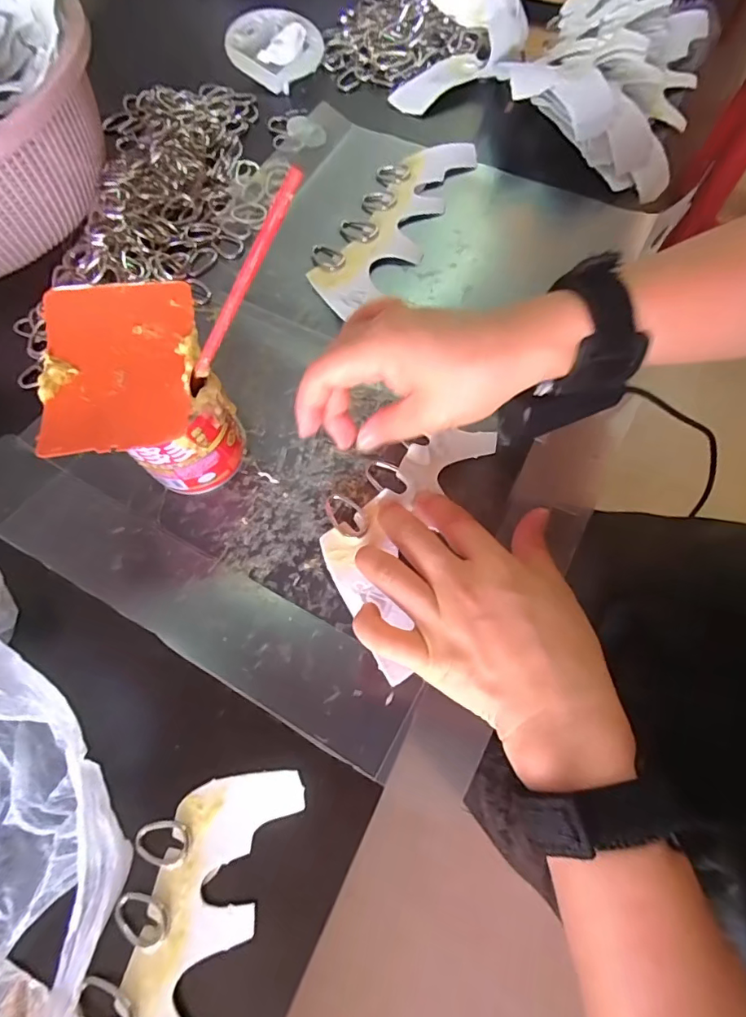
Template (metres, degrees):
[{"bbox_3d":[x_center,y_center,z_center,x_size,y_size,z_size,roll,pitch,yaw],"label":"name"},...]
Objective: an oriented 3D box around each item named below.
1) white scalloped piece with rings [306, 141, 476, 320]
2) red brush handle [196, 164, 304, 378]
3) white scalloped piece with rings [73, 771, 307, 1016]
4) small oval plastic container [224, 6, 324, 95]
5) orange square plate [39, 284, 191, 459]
[{"bbox_3d":[0.012,-0.225,0.398,0.069,0.009,0.190,28,73,13],"label":"white scalloped piece with rings"},{"bbox_3d":[-0.061,-0.102,0.235,0.005,0.115,0.005,-3,62,-42],"label":"red brush handle"},{"bbox_3d":[-0.096,0.226,0.227,0.080,0.007,0.205,10,70,7],"label":"white scalloped piece with rings"},{"bbox_3d":[-0.093,-0.426,0.468,0.078,0.028,0.076,20,71,10],"label":"small oval plastic container"},{"bbox_3d":[-0.138,-0.077,0.275,0.078,0.008,0.101,-7,72,-1],"label":"orange square plate"}]

